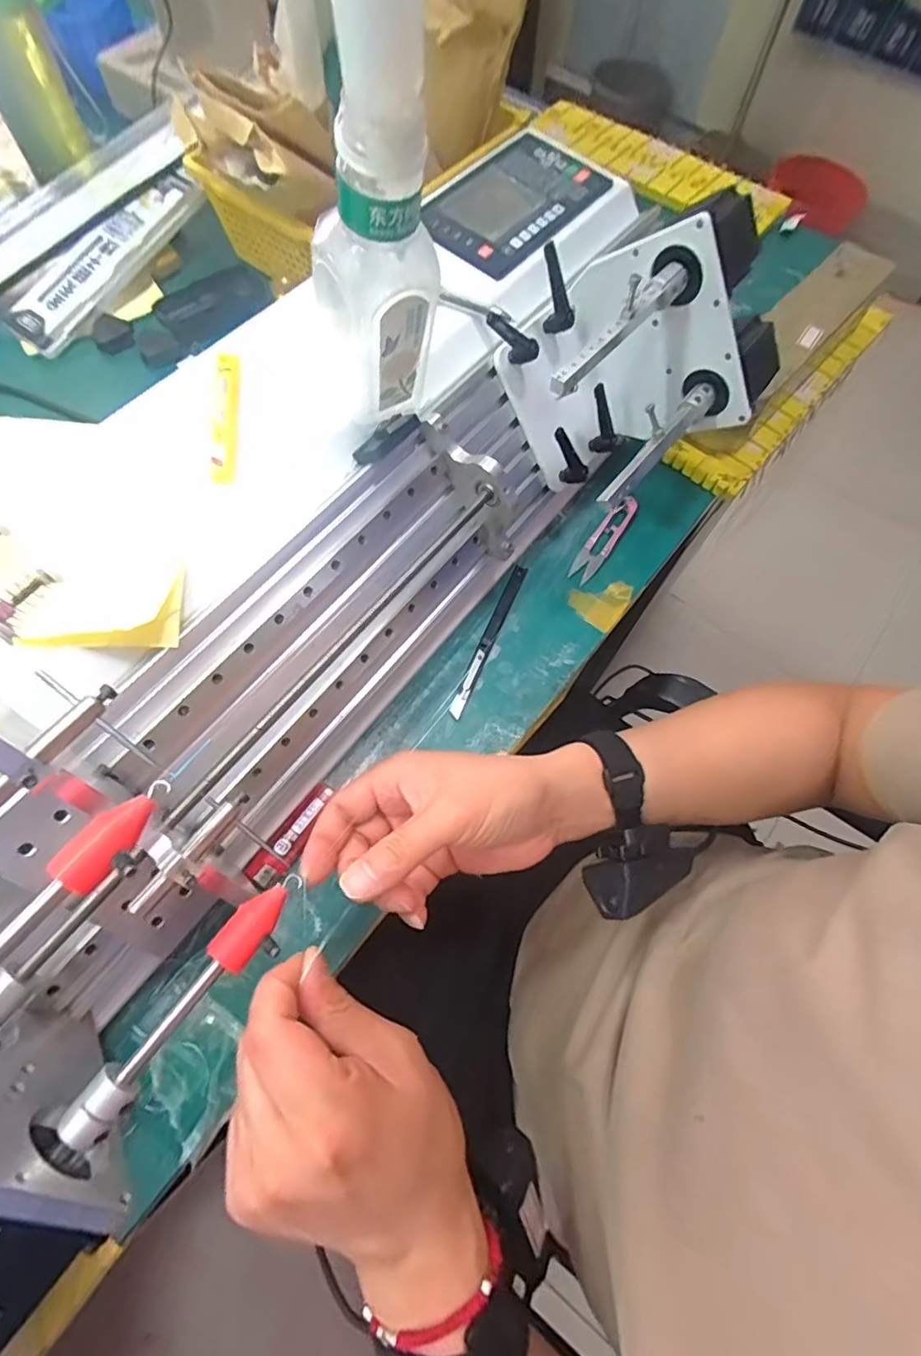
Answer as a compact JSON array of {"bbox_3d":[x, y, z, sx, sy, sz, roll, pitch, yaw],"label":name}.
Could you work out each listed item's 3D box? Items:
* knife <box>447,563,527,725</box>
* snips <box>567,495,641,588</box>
[{"bbox_3d":[0.024,-0.032,0.474,0.012,0.005,0.148,22,68,7],"label":"knife"},{"bbox_3d":[0.128,-0.125,0.513,0.024,0.016,0.096,31,69,10],"label":"snips"}]

